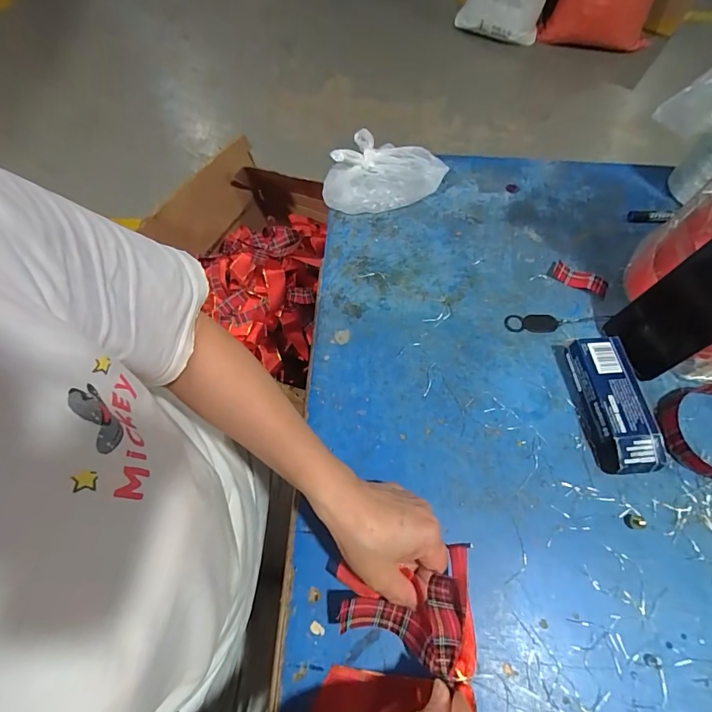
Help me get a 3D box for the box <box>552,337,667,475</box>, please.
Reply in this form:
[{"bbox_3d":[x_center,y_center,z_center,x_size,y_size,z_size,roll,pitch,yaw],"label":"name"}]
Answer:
[{"bbox_3d":[0.267,0.046,0.440,0.057,0.036,0.144,-5,62,-2],"label":"box"}]

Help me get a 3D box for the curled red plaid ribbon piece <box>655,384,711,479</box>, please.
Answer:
[{"bbox_3d":[0.371,0.073,0.434,0.113,0.023,0.095,-20,64,-10],"label":"curled red plaid ribbon piece"}]

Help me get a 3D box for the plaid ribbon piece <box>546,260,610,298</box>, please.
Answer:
[{"bbox_3d":[0.280,-0.097,0.529,0.071,0.005,0.030,29,66,15],"label":"plaid ribbon piece"}]

